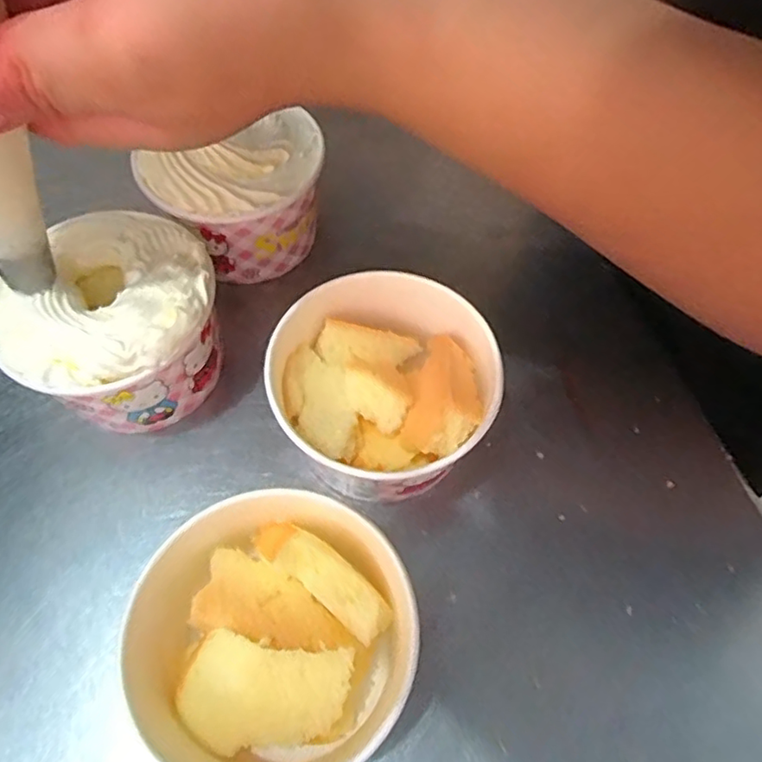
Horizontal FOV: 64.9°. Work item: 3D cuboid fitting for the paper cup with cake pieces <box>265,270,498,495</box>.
[{"bbox_3d":[0.004,0.004,0.234,0.078,0.051,0.081,1,63,-2],"label":"paper cup with cake pieces"}]

